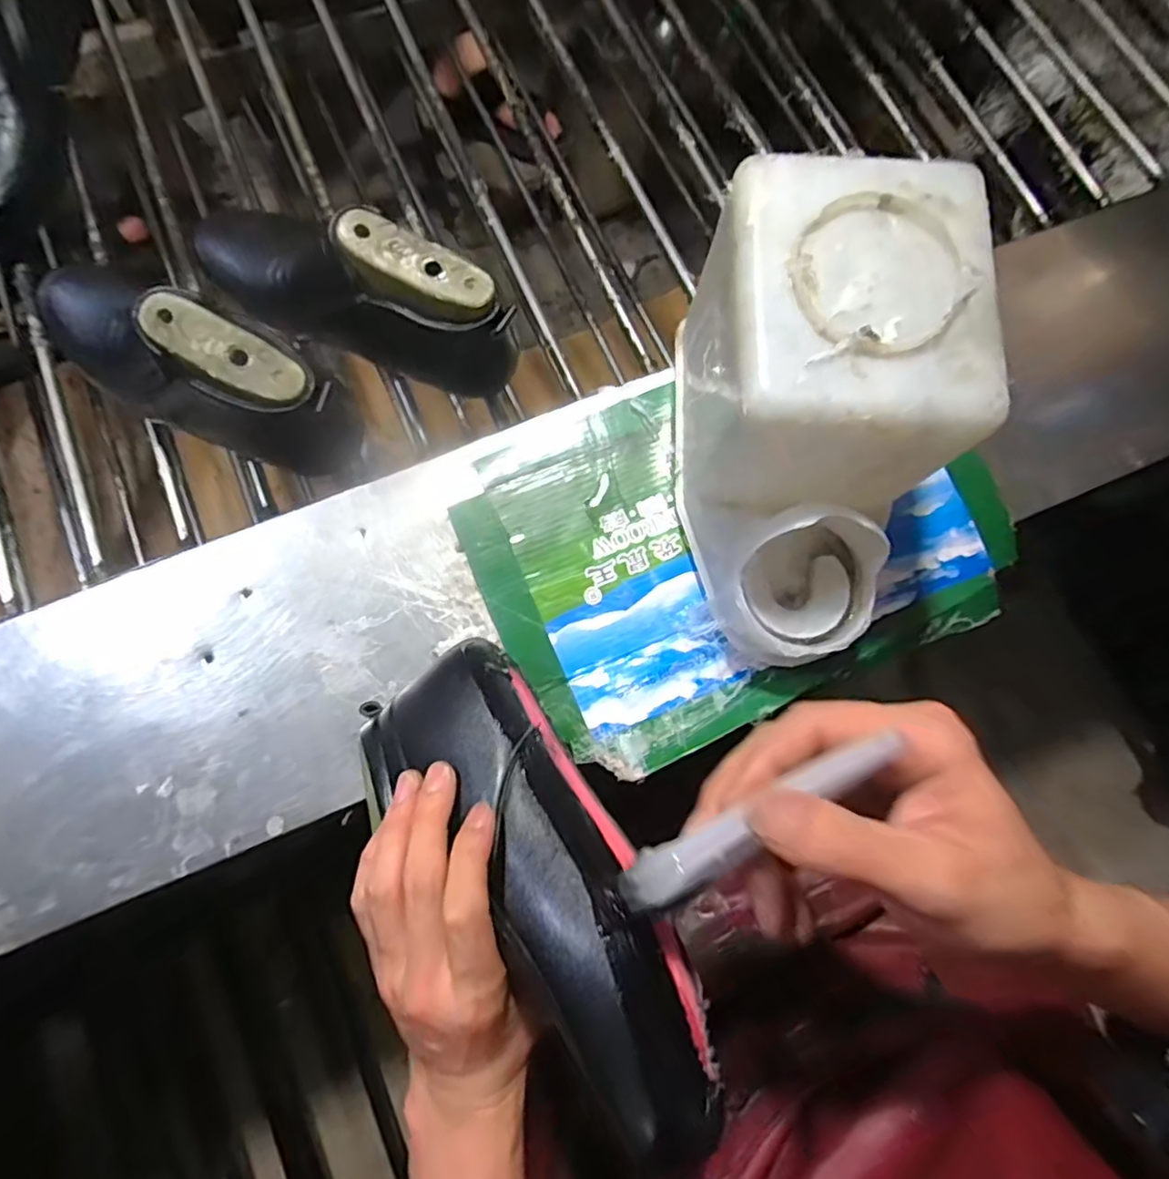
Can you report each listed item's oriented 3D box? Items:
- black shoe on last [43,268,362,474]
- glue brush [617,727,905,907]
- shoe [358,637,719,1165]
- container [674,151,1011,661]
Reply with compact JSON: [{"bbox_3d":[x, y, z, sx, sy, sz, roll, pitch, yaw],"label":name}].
[{"bbox_3d":[-0.304,-0.174,0.466,0.281,0.122,0.086,28,78,8],"label":"black shoe on last"},{"bbox_3d":[0.064,0.090,0.241,0.120,0.008,0.020,-38,77,18],"label":"glue brush"},{"bbox_3d":[-0.030,0.138,0.318,0.098,0.072,0.251,-36,55,-7],"label":"shoe"},{"bbox_3d":[0.130,-0.088,0.373,0.132,0.170,0.228,2,76,2],"label":"container"}]

